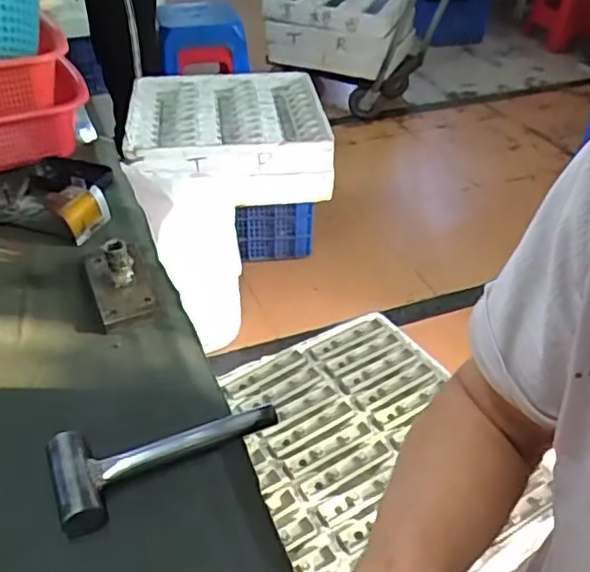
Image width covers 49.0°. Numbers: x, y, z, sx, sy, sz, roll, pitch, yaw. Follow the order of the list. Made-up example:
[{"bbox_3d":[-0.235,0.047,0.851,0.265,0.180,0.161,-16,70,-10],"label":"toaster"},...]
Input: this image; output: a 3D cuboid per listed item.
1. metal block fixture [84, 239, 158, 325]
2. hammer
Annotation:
[{"bbox_3d":[-0.180,-0.019,0.665,0.061,0.050,0.122,-14,40,-19],"label":"metal block fixture"},{"bbox_3d":[-0.098,0.132,0.513,0.177,0.032,0.076,-14,40,-19],"label":"hammer"}]

